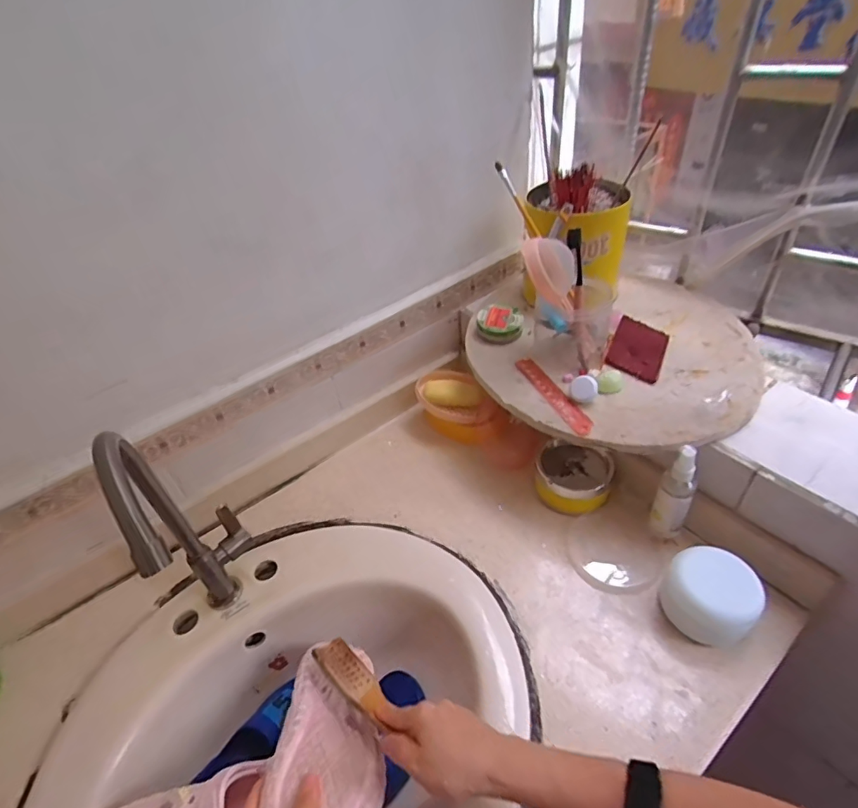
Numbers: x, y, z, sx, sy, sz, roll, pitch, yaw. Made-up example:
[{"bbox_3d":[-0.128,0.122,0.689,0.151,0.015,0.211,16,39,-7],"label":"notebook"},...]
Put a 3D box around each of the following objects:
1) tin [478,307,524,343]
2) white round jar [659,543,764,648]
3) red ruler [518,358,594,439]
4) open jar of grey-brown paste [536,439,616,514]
[{"bbox_3d":[0.105,-0.118,0.735,0.064,0.018,0.064,-10,42,-4],"label":"tin"},{"bbox_3d":[0.294,0.203,0.528,0.075,0.066,0.087,-33,49,-27],"label":"white round jar"},{"bbox_3d":[0.158,-0.013,0.635,0.026,0.007,0.151,-23,43,-8],"label":"red ruler"},{"bbox_3d":[0.193,0.104,0.673,0.098,0.049,0.079,9,44,16],"label":"open jar of grey-brown paste"}]

